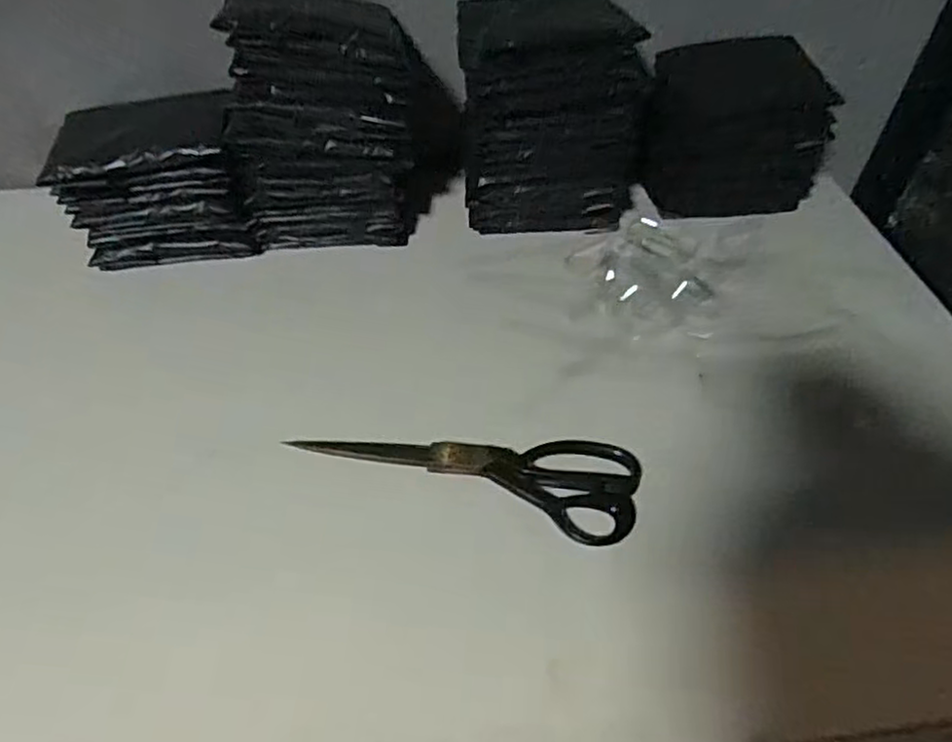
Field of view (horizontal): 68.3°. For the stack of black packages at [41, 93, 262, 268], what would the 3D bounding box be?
[{"bbox_3d":[-0.285,-0.170,0.628,0.154,0.119,0.100,-7,48,-7],"label":"stack of black packages"}]

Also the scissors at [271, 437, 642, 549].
[{"bbox_3d":[-0.004,0.061,0.503,0.239,0.015,0.076,14,49,11],"label":"scissors"}]

